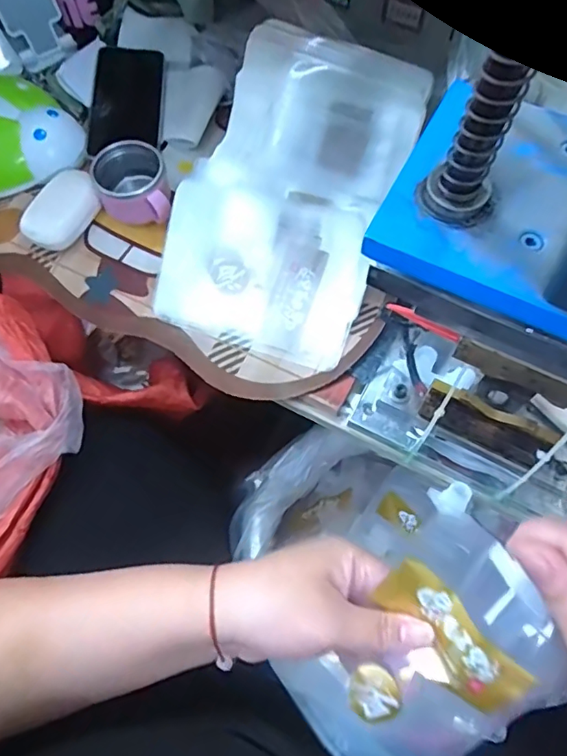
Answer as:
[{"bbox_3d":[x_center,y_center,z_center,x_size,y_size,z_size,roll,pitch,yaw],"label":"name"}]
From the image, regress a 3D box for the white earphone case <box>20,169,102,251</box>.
[{"bbox_3d":[-0.220,-0.165,0.515,0.050,0.032,0.081,33,70,14],"label":"white earphone case"}]

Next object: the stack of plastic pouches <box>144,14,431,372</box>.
[{"bbox_3d":[0.007,-0.169,0.488,0.181,0.034,0.304,20,88,3],"label":"stack of plastic pouches"}]

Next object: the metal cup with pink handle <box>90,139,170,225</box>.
[{"bbox_3d":[-0.146,-0.182,0.508,0.068,0.054,0.077,-18,67,-8],"label":"metal cup with pink handle"}]

